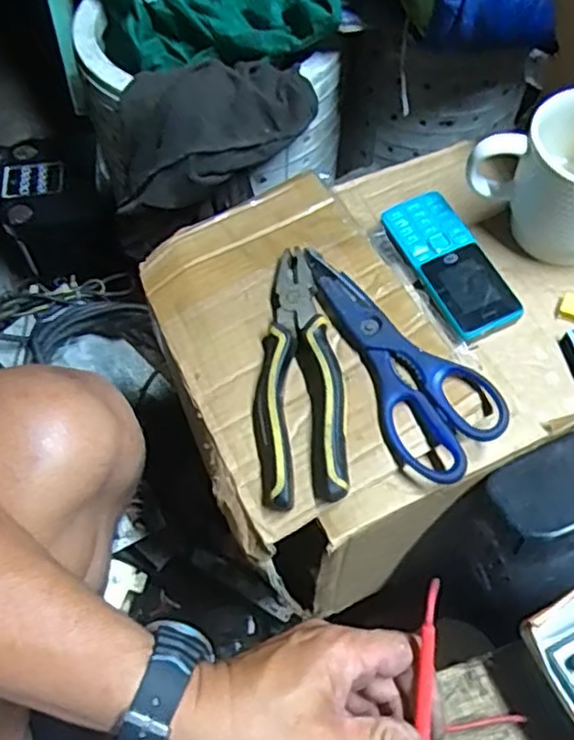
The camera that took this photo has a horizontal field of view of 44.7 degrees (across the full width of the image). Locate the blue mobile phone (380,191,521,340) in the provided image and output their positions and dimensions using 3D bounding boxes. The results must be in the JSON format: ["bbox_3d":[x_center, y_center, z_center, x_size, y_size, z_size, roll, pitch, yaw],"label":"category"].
[{"bbox_3d":[0.123,-0.080,0.529,0.059,0.021,0.125,-19,62,-11],"label":"blue mobile phone"}]

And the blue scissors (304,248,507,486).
[{"bbox_3d":[0.080,-0.016,0.485,0.073,0.018,0.202,-24,58,2],"label":"blue scissors"}]

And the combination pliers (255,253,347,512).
[{"bbox_3d":[0.008,-0.002,0.491,0.056,0.033,0.194,-2,60,-1],"label":"combination pliers"}]

